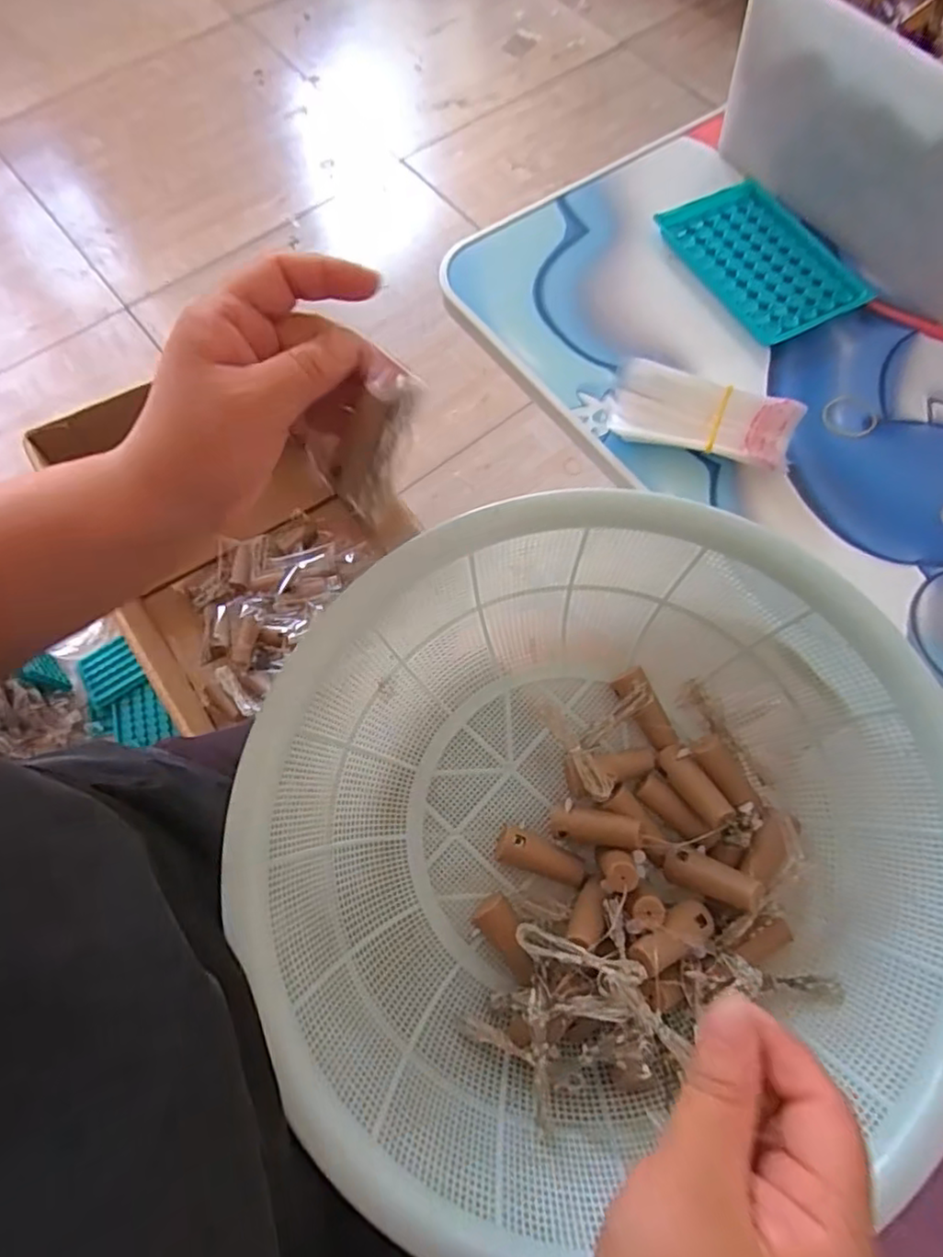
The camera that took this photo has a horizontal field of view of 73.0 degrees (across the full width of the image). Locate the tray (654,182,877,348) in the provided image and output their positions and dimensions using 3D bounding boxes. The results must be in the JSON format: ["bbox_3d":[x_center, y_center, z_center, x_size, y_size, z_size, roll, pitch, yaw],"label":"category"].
[{"bbox_3d":[0.201,-0.255,0.438,0.094,0.007,0.128,-30,73,-11],"label":"tray"}]

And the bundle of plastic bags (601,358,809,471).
[{"bbox_3d":[0.135,-0.122,0.373,0.104,0.029,0.039,21,71,7],"label":"bundle of plastic bags"}]

